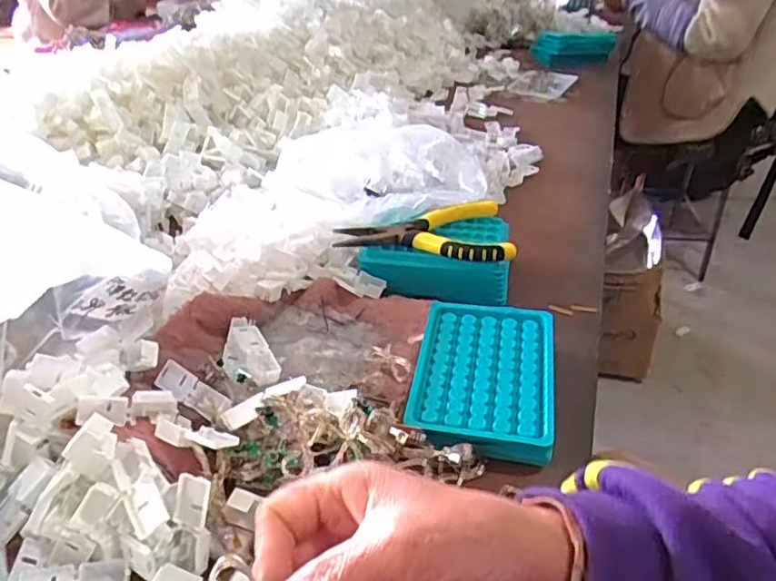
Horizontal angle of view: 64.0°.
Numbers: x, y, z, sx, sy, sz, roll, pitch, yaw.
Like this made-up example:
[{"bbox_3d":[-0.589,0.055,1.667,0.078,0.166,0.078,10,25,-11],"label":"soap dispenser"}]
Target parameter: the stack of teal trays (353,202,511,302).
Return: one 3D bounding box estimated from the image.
[{"bbox_3d":[0.047,-0.037,0.577,0.136,0.040,0.091,4,36,6],"label":"stack of teal trays"}]

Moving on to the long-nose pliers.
[{"bbox_3d":[0.034,-0.060,0.569,0.155,0.029,0.091,7,39,3],"label":"long-nose pliers"}]

